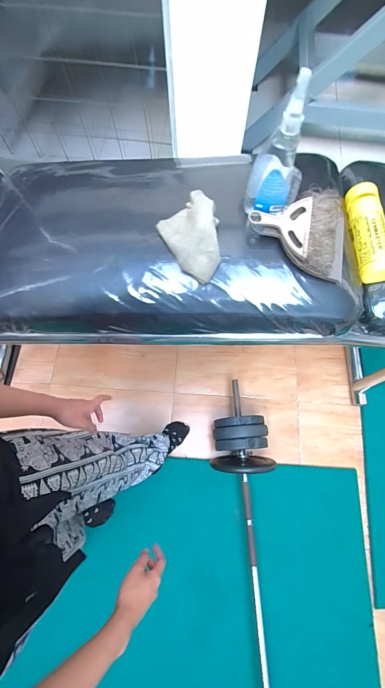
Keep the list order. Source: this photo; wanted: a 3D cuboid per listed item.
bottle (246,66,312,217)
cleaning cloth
[{"bbox_3d":[0.153,-0.325,0.527,0.099,0.212,0.071,14,71,3],"label":"bottle"},{"bbox_3d":[0.005,-0.218,0.601,0.109,0.061,0.164,-30,74,-9],"label":"cleaning cloth"}]

